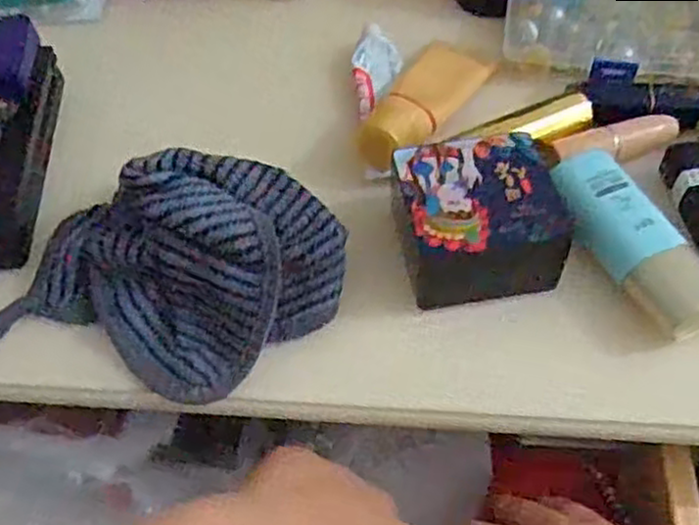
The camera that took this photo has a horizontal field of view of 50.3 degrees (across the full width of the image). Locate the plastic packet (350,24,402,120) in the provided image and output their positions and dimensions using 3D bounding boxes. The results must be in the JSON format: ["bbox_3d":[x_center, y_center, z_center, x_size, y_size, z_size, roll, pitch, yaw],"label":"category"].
[{"bbox_3d":[0.016,-0.113,0.439,0.028,0.006,0.073,1,56,5],"label":"plastic packet"}]

